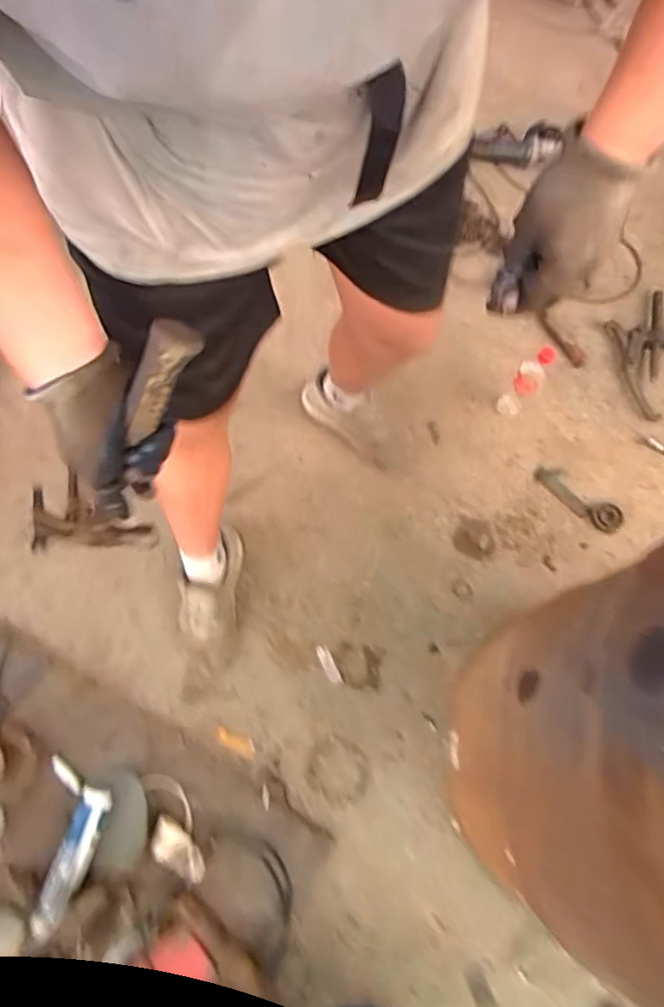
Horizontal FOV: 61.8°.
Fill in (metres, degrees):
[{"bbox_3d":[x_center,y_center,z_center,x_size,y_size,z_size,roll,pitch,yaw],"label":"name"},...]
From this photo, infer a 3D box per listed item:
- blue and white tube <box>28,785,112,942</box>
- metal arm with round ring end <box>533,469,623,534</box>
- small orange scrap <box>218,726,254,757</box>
[{"bbox_3d":[-0.448,0.611,0.951,0.055,0.047,0.220,15,70,4],"label":"blue and white tube"},{"bbox_3d":[0.552,-0.015,1.243,0.205,0.022,0.064,43,75,13],"label":"metal arm with round ring end"},{"bbox_3d":[-0.182,0.452,1.055,0.081,0.004,0.028,25,71,7],"label":"small orange scrap"}]

